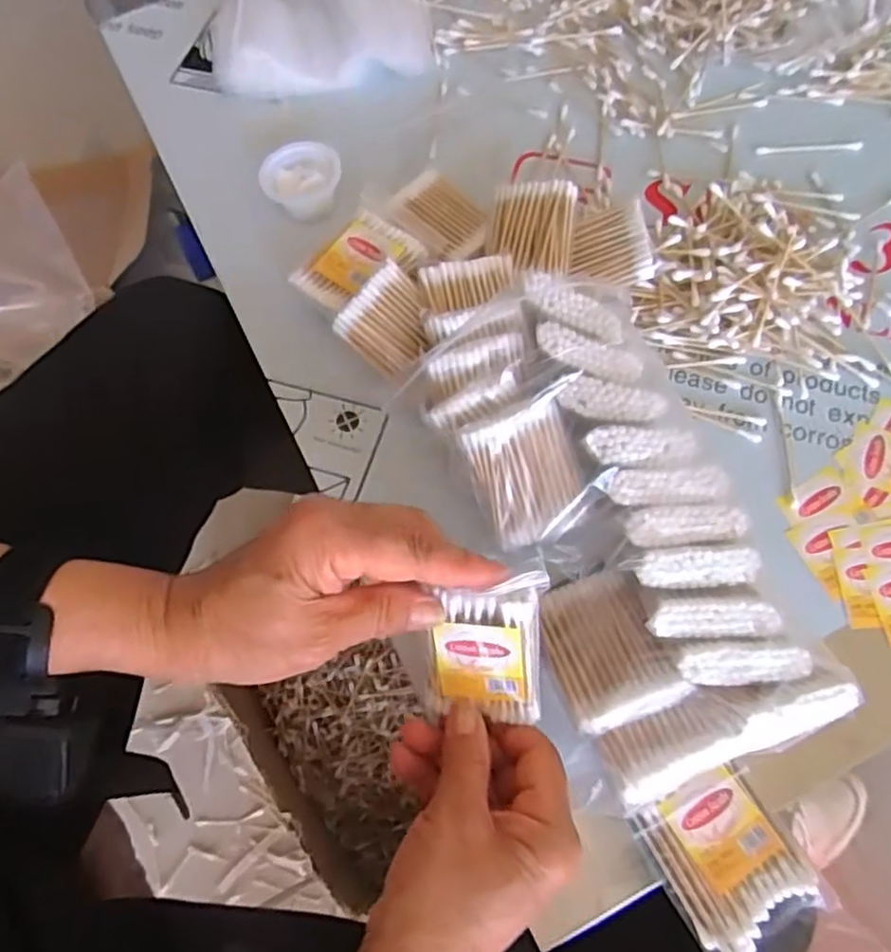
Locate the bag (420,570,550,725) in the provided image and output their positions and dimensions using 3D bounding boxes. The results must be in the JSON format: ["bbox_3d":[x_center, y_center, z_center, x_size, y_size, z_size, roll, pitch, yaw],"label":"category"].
[{"bbox_3d":[0.017,0.078,0.315,0.052,0.080,0.008,4,27,10],"label":"bag"}]

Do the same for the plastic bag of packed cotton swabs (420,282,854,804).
[{"bbox_3d":[0.080,0.027,0.359,0.110,0.076,0.245,-22,68,-6],"label":"plastic bag of packed cotton swabs"}]

